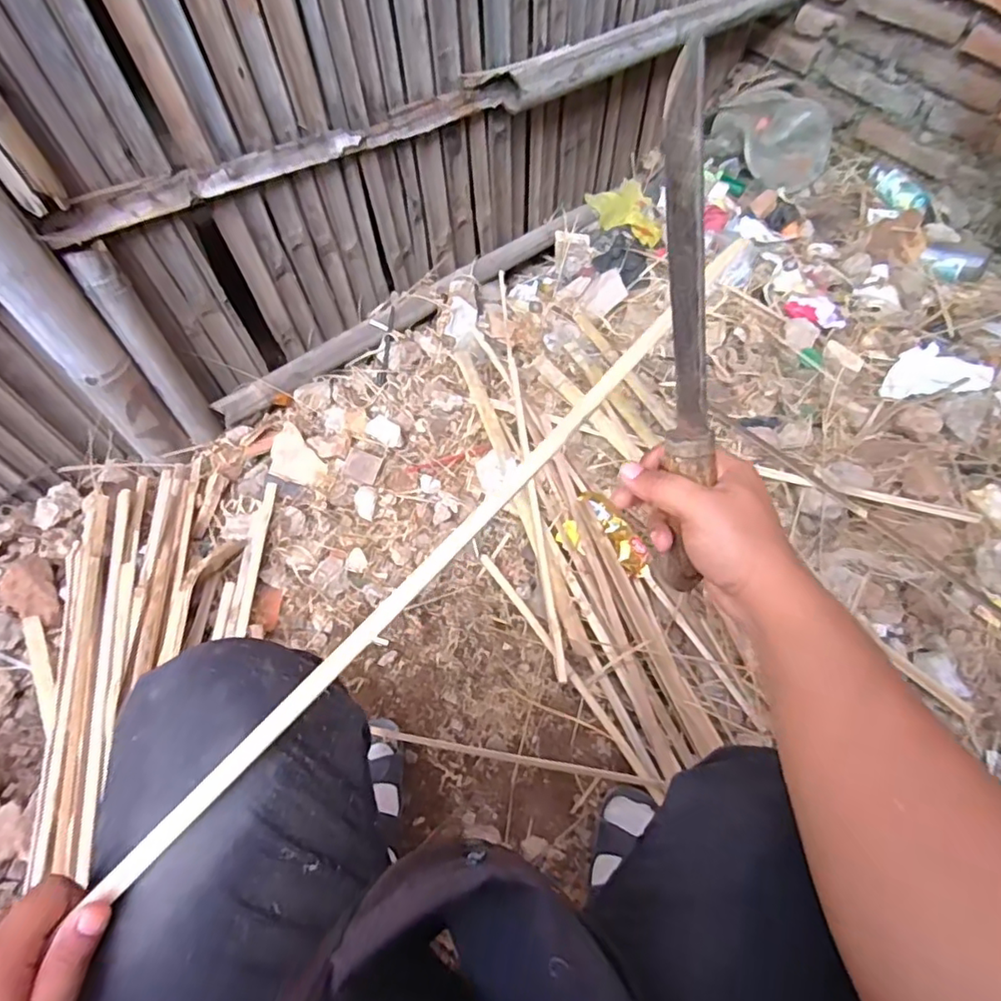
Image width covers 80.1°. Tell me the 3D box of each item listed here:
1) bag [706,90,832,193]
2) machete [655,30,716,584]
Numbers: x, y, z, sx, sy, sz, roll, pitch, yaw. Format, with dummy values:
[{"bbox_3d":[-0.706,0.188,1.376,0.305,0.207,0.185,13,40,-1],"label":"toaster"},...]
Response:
[{"bbox_3d":[0.583,-0.788,1.290,0.261,0.060,0.218,31,84,15],"label":"bag"},{"bbox_3d":[0.115,-0.089,0.375,0.020,0.319,0.033,-7,19,-5],"label":"machete"}]

